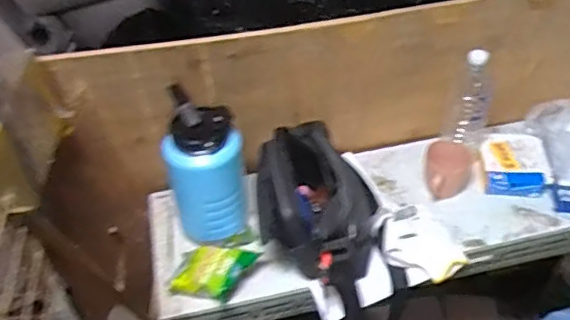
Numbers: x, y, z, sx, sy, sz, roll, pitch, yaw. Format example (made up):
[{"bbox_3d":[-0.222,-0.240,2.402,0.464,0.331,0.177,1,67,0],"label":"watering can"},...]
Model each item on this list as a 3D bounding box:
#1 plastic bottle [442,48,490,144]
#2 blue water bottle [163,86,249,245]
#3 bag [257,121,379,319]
[{"bbox_3d":[0.353,-0.117,1.088,0.070,0.210,0.074,13,45,17],"label":"plastic bottle"},{"bbox_3d":[-0.137,0.007,0.967,0.125,0.280,0.108,-11,43,-8],"label":"blue water bottle"},{"bbox_3d":[0.047,0.071,0.925,0.200,0.223,0.207,6,44,10],"label":"bag"}]

